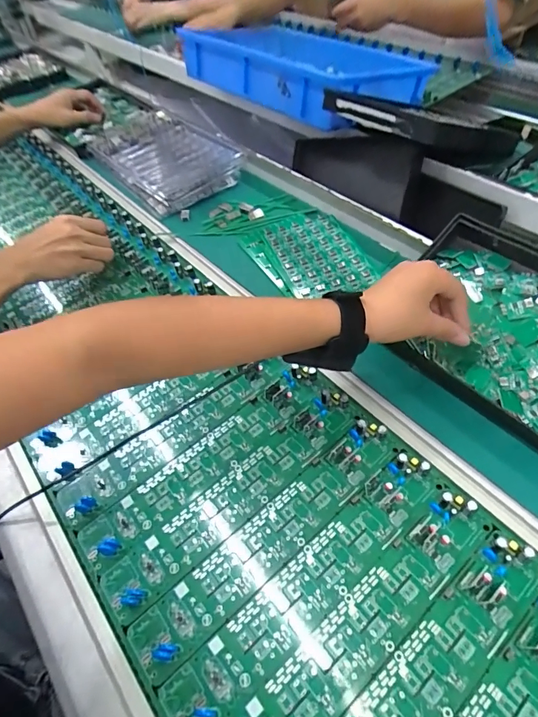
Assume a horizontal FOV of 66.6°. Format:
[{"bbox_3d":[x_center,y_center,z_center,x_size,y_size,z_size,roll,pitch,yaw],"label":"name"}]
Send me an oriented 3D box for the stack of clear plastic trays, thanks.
[{"bbox_3d":[-0.196,-0.363,0.727,0.154,0.049,0.311,-33,55,-18],"label":"stack of clear plastic trays"}]

